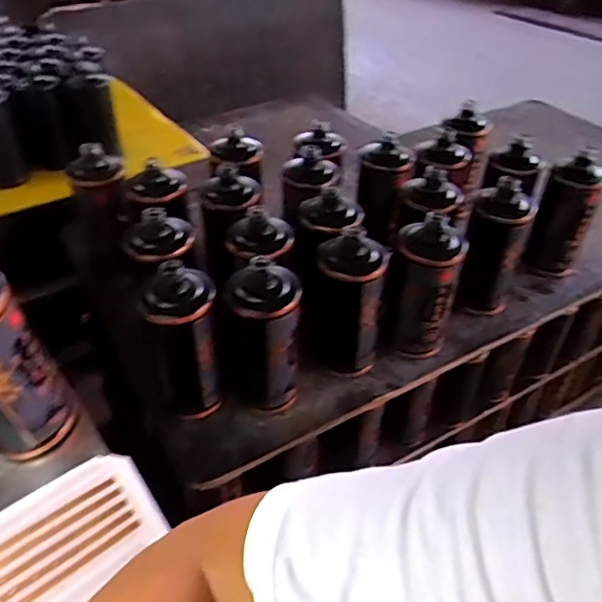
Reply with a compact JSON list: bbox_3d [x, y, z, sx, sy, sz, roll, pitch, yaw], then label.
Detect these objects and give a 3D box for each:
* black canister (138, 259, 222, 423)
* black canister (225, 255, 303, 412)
[{"bbox_3d":[-0.129,0.048,0.626,0.075,0.178,0.069,-11,42,-15],"label":"black canister"},{"bbox_3d":[-0.041,0.041,0.628,0.075,0.187,0.074,-2,40,-5],"label":"black canister"}]

